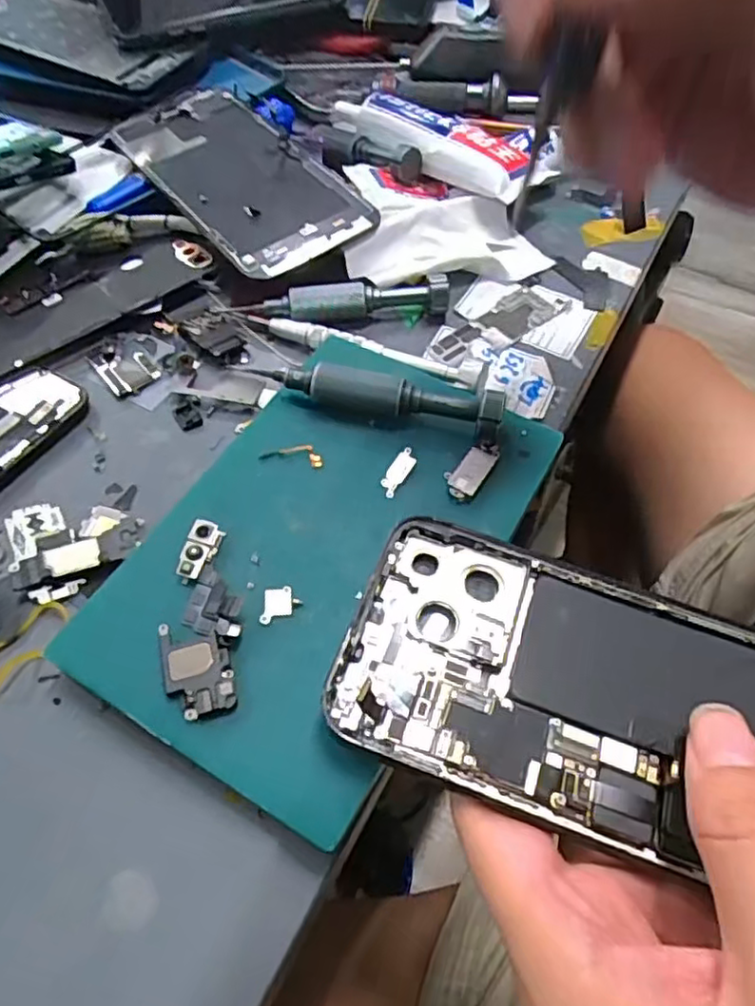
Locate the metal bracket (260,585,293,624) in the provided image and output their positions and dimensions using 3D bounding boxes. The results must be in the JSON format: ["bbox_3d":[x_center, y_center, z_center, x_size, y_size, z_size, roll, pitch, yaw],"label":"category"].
[{"bbox_3d":[-0.033,0.032,0.212,0.011,0.004,0.011,-11,61,-9],"label":"metal bracket"}]

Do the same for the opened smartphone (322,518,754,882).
[{"bbox_3d":[0.070,0.057,0.191,0.158,0.011,0.079,15,59,6],"label":"opened smartphone"}]

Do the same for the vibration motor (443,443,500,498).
[{"bbox_3d":[0.034,-0.013,0.239,0.013,0.005,0.027,30,62,18],"label":"vibration motor"}]

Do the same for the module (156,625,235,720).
[{"bbox_3d":[-0.054,0.049,0.198,0.018,0.004,0.031,-17,58,-11],"label":"module"}]

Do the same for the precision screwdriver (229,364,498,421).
[{"bbox_3d":[-0.004,-0.042,0.252,0.102,0.016,0.012,12,58,7],"label":"precision screwdriver"}]

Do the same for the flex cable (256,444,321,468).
[{"bbox_3d":[-0.032,-0.019,0.244,0.023,0.004,0.009,7,58,6],"label":"flex cable"}]

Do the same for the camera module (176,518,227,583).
[{"bbox_3d":[-0.060,0.016,0.219,0.009,0.006,0.021,16,58,10],"label":"camera module"}]

